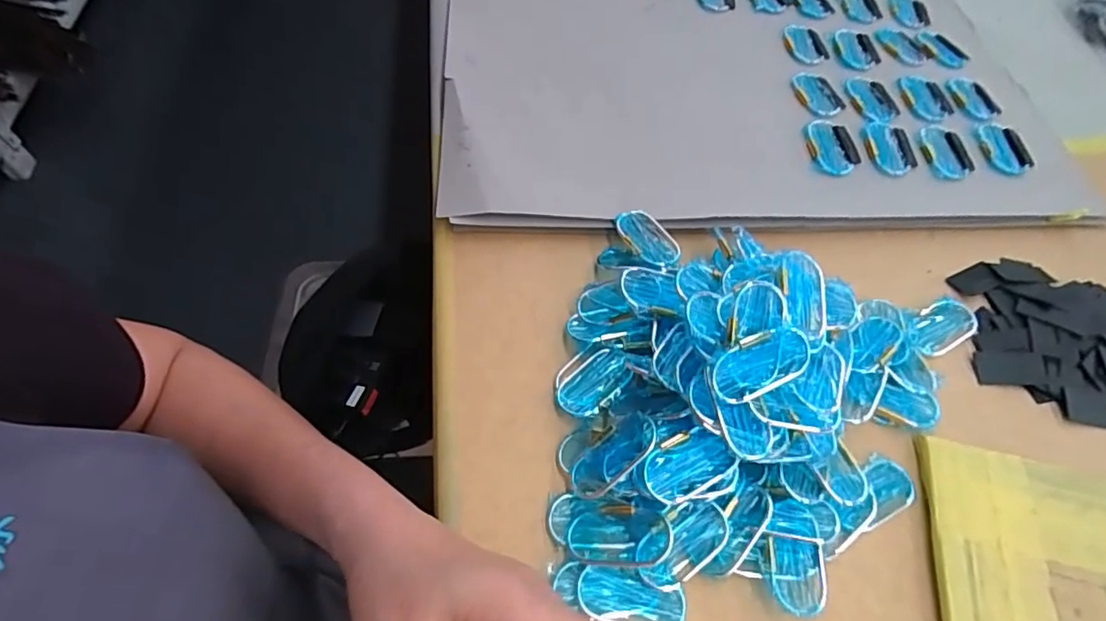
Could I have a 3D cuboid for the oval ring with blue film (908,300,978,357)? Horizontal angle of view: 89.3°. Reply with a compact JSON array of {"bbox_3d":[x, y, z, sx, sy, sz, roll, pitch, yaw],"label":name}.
[{"bbox_3d":[0.283,0.012,0.407,0.069,0.009,0.032,-26,63,-18],"label":"oval ring with blue film"}]

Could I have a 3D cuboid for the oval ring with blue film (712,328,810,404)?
[{"bbox_3d":[0.115,0.029,0.308,0.057,0.004,0.031,-26,96,-6],"label":"oval ring with blue film"}]

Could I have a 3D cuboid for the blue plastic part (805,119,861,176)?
[{"bbox_3d":[0.243,-0.143,0.490,0.041,0.007,0.061,1,59,-2],"label":"blue plastic part"}]

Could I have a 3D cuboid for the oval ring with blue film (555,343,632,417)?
[{"bbox_3d":[0.026,0.045,0.366,0.051,0.009,0.038,-37,67,-22],"label":"oval ring with blue film"}]

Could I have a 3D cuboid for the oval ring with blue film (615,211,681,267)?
[{"bbox_3d":[0.072,-0.054,0.419,0.031,0.007,0.057,-28,59,-14],"label":"oval ring with blue film"}]

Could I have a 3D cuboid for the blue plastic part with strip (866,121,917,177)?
[{"bbox_3d":[0.293,-0.141,0.486,0.041,0.007,0.054,2,59,-2],"label":"blue plastic part with strip"}]

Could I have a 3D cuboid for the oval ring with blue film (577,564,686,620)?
[{"bbox_3d":[0.042,0.154,0.299,0.057,0.004,0.029,13,74,1],"label":"oval ring with blue film"}]

